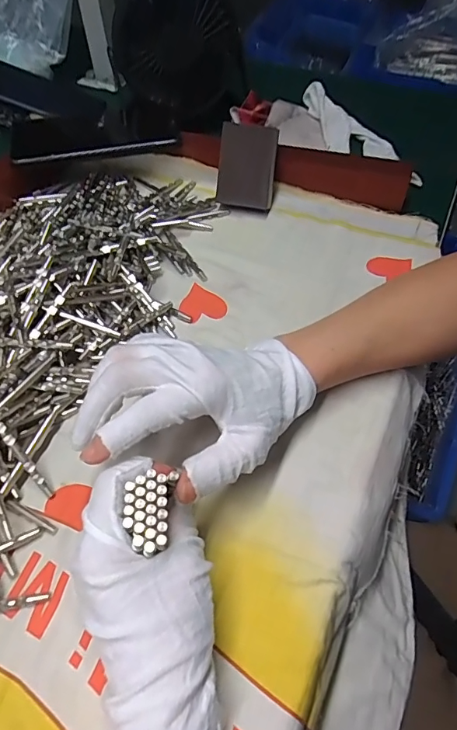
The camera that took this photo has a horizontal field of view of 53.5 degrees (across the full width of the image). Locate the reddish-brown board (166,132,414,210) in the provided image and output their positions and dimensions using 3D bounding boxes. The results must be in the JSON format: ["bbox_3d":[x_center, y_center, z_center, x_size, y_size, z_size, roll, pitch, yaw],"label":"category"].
[{"bbox_3d":[0.060,-0.193,0.445,0.224,0.040,0.028,15,57,10],"label":"reddish-brown board"}]

